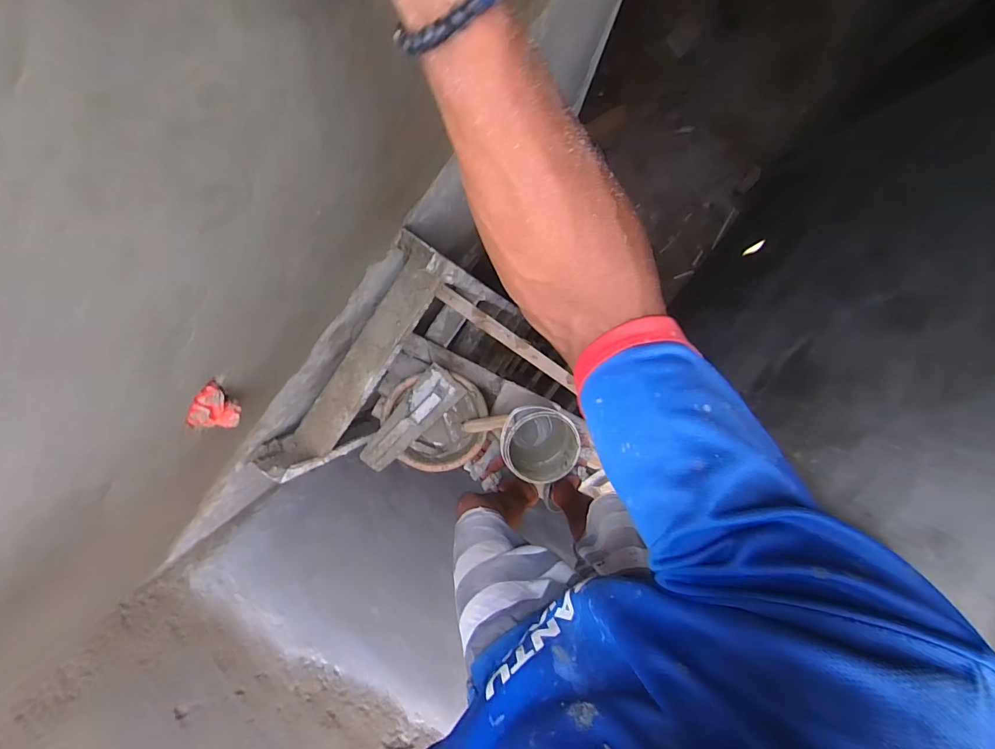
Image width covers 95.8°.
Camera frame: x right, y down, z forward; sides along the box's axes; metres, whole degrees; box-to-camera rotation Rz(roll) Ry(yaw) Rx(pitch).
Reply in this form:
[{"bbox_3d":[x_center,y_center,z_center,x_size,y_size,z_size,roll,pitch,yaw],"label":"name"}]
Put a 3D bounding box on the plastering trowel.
[{"bbox_3d":[-0.216,0.111,1.065,0.116,0.056,0.299,43,96,-5],"label":"plastering trowel"}]

